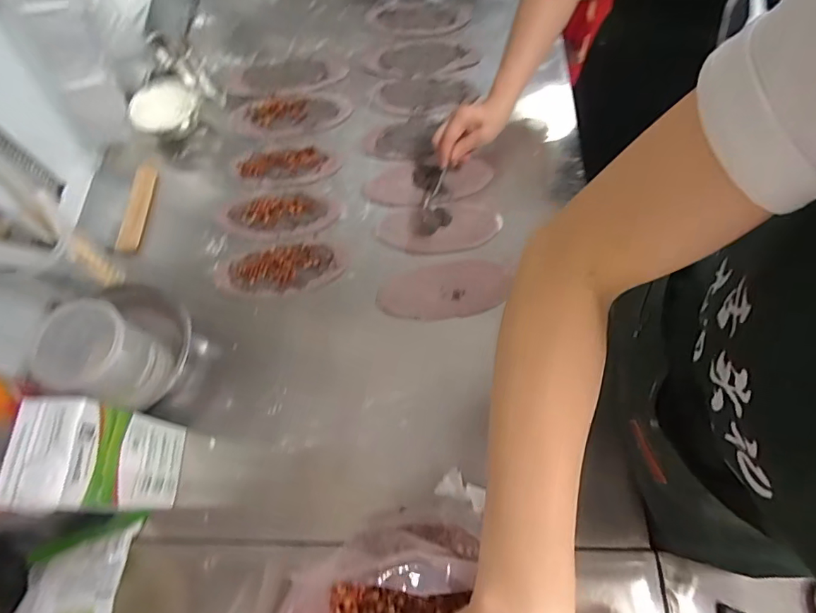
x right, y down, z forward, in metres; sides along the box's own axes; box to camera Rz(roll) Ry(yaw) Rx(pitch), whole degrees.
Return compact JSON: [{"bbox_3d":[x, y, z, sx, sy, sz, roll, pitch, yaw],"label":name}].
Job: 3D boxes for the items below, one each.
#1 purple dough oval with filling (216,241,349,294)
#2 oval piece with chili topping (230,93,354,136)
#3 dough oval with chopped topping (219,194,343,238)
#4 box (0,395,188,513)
[{"bbox_3d":[-0.189,-0.058,0.681,0.186,0.007,0.080,-7,66,-2],"label":"purple dough oval with filling"},{"bbox_3d":[-0.207,-0.336,0.797,0.209,0.014,0.088,-5,66,-1],"label":"oval piece with chili topping"},{"bbox_3d":[-0.201,-0.146,0.716,0.182,0.013,0.080,0,66,1],"label":"dough oval with chopped topping"},{"bbox_3d":[-0.314,0.158,0.480,0.069,0.184,0.094,-1,66,1],"label":"box"}]

